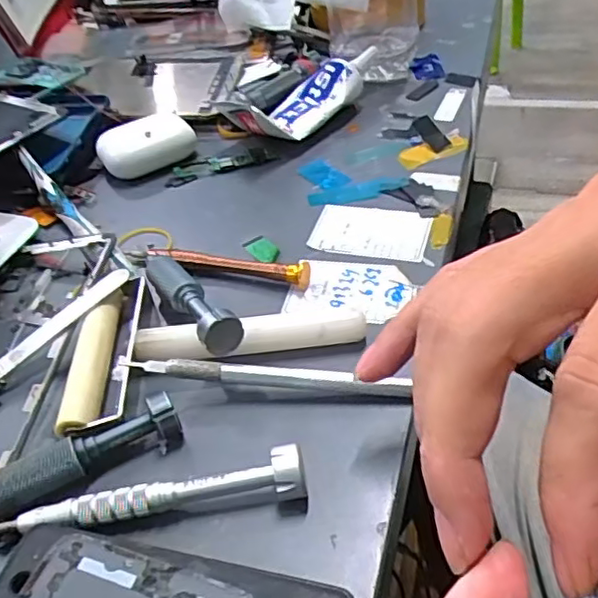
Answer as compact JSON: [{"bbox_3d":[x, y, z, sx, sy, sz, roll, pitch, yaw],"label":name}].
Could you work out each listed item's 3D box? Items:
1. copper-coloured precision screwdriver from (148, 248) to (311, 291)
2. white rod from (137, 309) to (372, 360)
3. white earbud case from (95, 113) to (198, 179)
[{"bbox_3d":[-0.038,-0.018,0.319,0.091,0.011,0.009,10,45,21],"label":"copper-coloured precision screwdriver"},{"bbox_3d":[-0.021,0.015,0.273,0.097,0.014,0.014,-8,41,2],"label":"white rod"},{"bbox_3d":[-0.093,-0.094,0.395,0.058,0.026,0.035,-20,42,-11],"label":"white earbud case"}]

